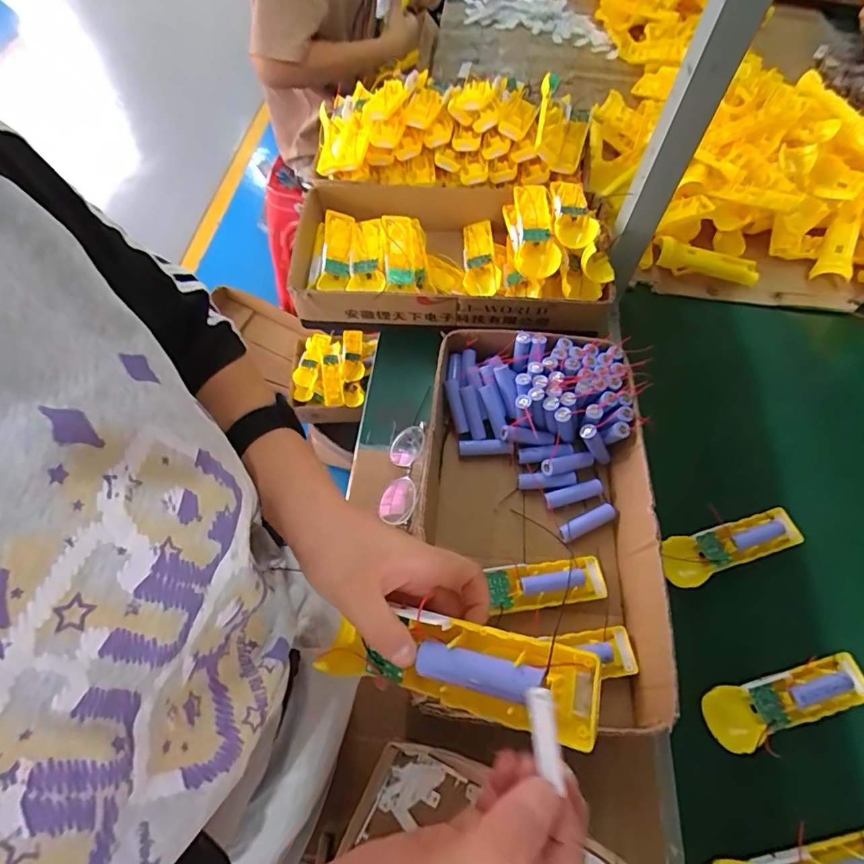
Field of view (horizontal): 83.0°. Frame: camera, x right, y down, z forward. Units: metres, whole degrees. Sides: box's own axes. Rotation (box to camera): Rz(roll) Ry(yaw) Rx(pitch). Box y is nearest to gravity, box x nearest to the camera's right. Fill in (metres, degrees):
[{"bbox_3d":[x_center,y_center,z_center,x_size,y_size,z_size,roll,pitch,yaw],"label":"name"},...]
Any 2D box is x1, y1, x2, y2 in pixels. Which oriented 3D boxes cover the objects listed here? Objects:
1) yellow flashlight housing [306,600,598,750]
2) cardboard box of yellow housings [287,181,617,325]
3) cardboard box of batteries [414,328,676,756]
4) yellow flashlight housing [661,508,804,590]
[{"bbox_3d":[0.007,0.123,0.260,0.152,0.022,0.045,-1,58,23],"label":"yellow flashlight housing"},{"bbox_3d":[0.024,-0.264,0.674,0.393,0.113,0.257,0,60,-2],"label":"cardboard box of yellow housings"},{"bbox_3d":[0.114,0.078,0.540,0.252,0.097,0.412,8,61,2],"label":"cardboard box of batteries"},{"bbox_3d":[0.328,0.125,0.532,0.161,0.022,0.050,-13,62,-9],"label":"yellow flashlight housing"}]

